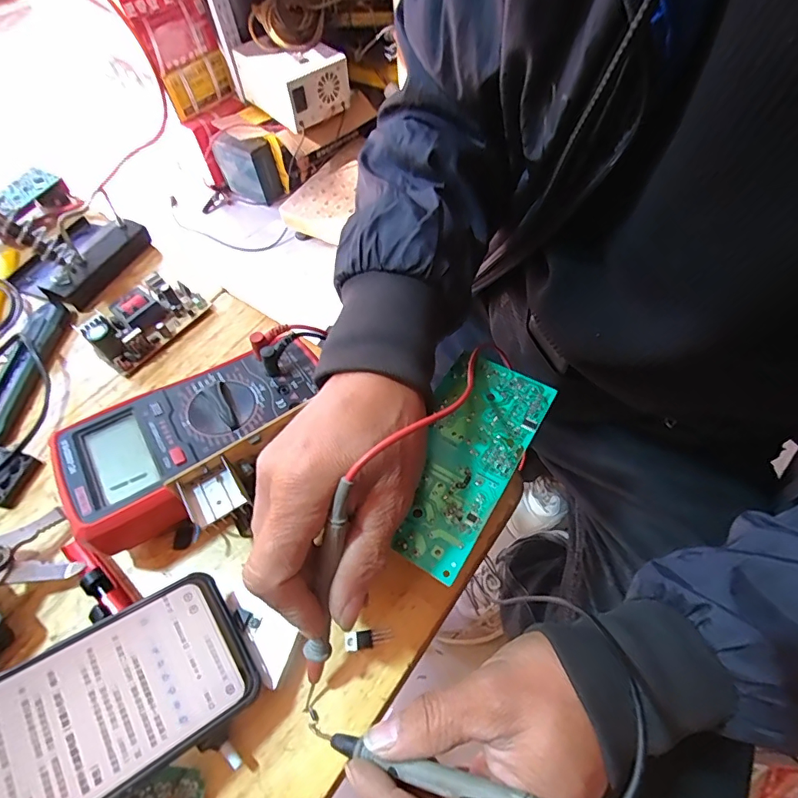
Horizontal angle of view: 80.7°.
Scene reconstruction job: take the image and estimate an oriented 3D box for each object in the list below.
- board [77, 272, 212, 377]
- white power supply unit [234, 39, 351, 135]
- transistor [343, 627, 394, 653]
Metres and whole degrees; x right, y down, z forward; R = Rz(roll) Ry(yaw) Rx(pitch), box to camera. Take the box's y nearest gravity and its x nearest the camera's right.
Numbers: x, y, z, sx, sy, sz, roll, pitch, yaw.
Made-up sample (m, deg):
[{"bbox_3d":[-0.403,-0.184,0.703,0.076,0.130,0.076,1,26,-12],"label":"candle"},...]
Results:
[{"bbox_3d":[-0.224,-0.072,0.414,0.050,0.033,0.095,29,64,22],"label":"board"},{"bbox_3d":[-0.292,-0.889,1.311,0.215,0.149,0.264,-36,61,-17],"label":"white power supply unit"},{"bbox_3d":[-0.018,0.142,0.278,0.028,0.004,0.010,-11,57,-2],"label":"transistor"}]

